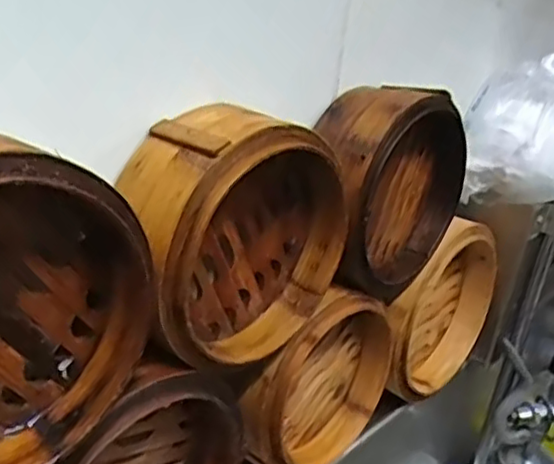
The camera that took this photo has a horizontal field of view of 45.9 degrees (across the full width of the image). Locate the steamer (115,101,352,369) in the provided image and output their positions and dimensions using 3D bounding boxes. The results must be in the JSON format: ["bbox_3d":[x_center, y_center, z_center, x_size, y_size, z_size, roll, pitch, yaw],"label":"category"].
[{"bbox_3d":[-0.024,0.001,0.379,0.055,0.138,0.139,25,27,37],"label":"steamer"}]

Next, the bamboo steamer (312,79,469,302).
[{"bbox_3d":[0.075,-0.028,0.476,0.055,0.144,0.149,25,28,38],"label":"bamboo steamer"}]

